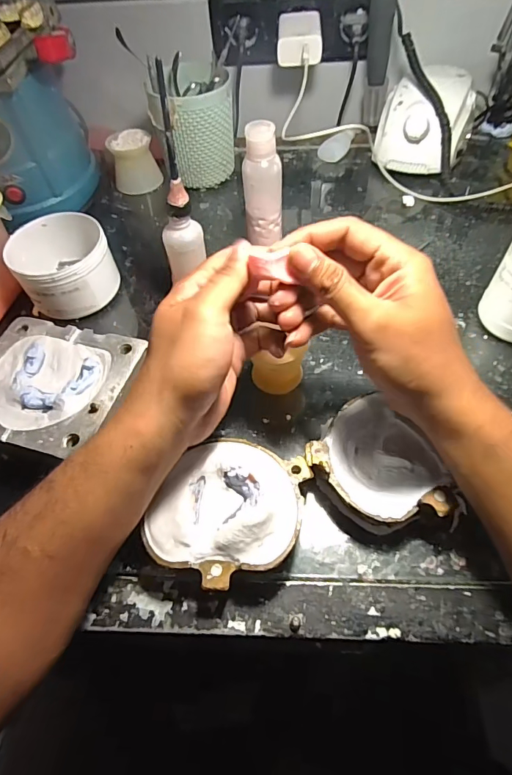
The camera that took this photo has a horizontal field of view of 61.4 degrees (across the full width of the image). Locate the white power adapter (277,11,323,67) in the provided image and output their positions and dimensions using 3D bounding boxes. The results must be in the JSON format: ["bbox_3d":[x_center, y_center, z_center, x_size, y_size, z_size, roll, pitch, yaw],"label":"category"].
[{"bbox_3d":[0.054,-0.423,0.522,0.052,0.034,0.071,3,56,6],"label":"white power adapter"}]

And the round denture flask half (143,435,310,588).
[{"bbox_3d":[-0.017,0.085,0.297,0.092,0.040,0.097,-2,56,2],"label":"round denture flask half"}]

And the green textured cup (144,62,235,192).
[{"bbox_3d":[-0.077,-0.315,0.521,0.092,0.109,0.088,-16,56,-7],"label":"green textured cup"}]

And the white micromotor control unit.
[{"bbox_3d":[0.214,-0.332,0.538,0.106,0.075,0.123,19,59,16],"label":"white micromotor control unit"}]

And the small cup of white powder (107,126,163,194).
[{"bbox_3d":[-0.156,-0.289,0.553,0.057,0.056,0.052,-16,56,-7],"label":"small cup of white powder"}]

